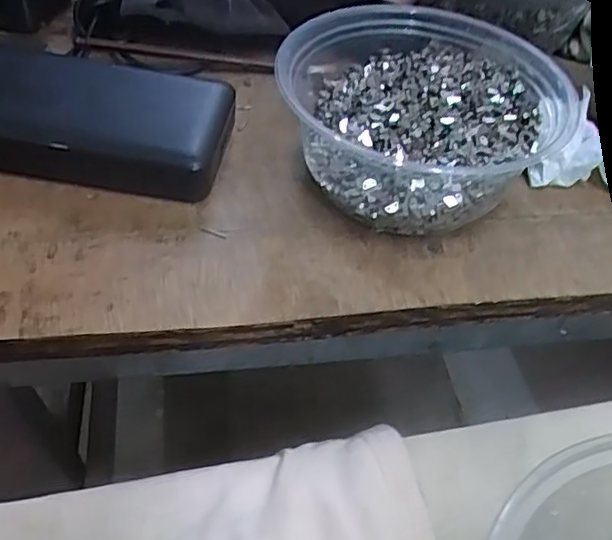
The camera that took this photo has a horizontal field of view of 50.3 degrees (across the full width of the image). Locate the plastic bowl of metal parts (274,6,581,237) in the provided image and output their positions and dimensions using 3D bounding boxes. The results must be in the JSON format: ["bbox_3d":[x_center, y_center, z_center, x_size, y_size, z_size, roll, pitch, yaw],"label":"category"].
[{"bbox_3d":[0.057,-0.074,0.321,0.119,0.056,0.115,4,46,-4],"label":"plastic bowl of metal parts"}]

